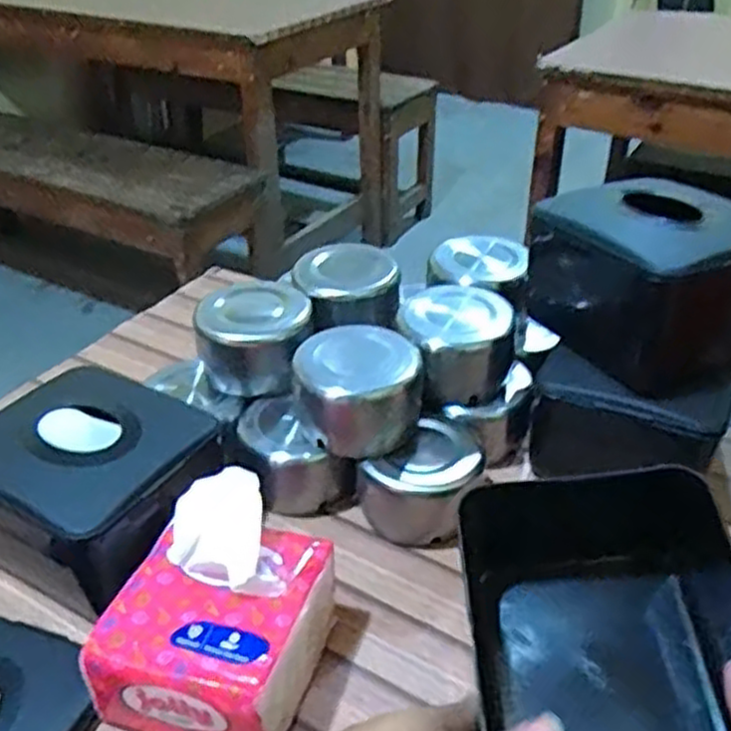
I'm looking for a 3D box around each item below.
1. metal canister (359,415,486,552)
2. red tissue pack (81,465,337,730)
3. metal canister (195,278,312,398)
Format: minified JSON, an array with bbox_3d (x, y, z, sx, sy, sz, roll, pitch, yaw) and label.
[{"bbox_3d":[0.038,0.075,0.501,0.072,0.056,0.074,-1,35,1],"label":"metal canister"},{"bbox_3d":[-0.073,0.129,0.392,0.096,0.091,0.110,13,37,19],"label":"red tissue pack"},{"bbox_3d":[-0.078,-0.019,0.544,0.078,0.060,0.065,-4,36,-5],"label":"metal canister"}]

